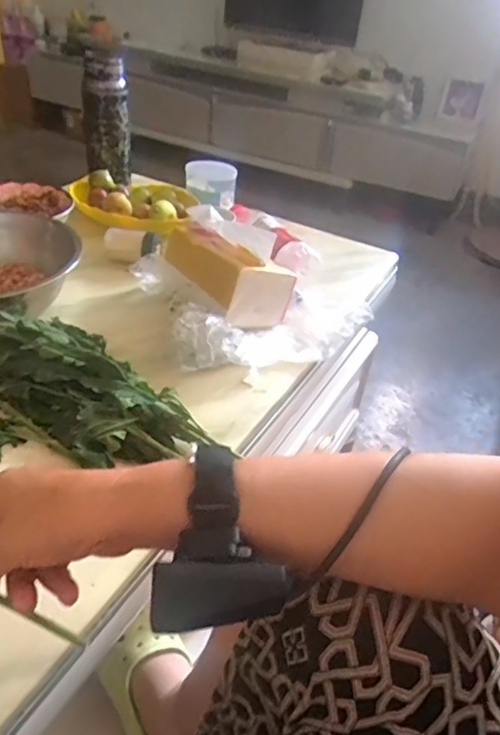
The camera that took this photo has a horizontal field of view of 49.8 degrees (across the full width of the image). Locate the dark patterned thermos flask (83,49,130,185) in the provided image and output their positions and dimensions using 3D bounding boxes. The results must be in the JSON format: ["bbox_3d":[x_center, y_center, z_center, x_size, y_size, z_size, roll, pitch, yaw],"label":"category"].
[{"bbox_3d":[-0.241,-0.417,0.909,0.074,0.187,0.061,-8,40,-19],"label":"dark patterned thermos flask"}]

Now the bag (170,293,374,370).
[{"bbox_3d":[0.037,-0.051,0.657,0.273,0.066,0.096,-24,47,-34],"label":"bag"}]

